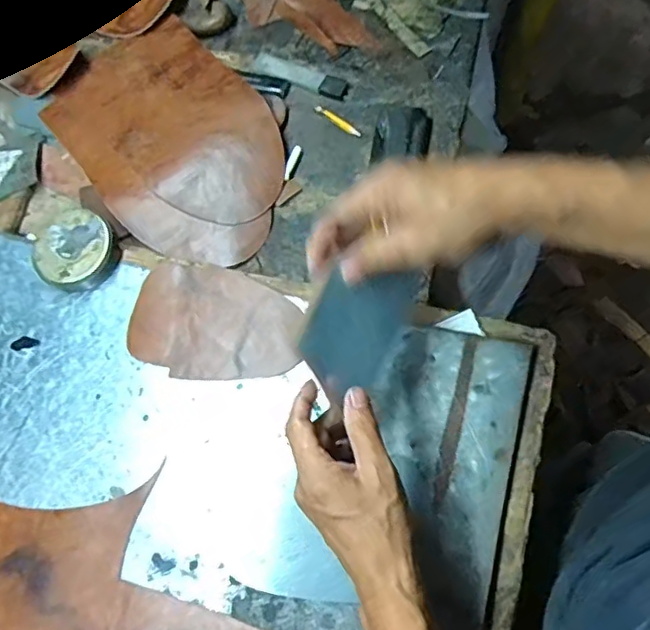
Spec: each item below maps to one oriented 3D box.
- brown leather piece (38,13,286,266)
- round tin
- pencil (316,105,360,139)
[{"bbox_3d":[-0.162,-0.191,0.617,0.189,0.015,0.310,-36,71,-11],"label":"brown leather piece"},{"bbox_3d":[-0.237,-0.061,0.563,0.074,0.032,0.070,-1,69,3],"label":"round tin"},{"bbox_3d":[0.014,-0.203,0.619,0.059,0.004,0.010,39,76,16],"label":"pencil"}]

